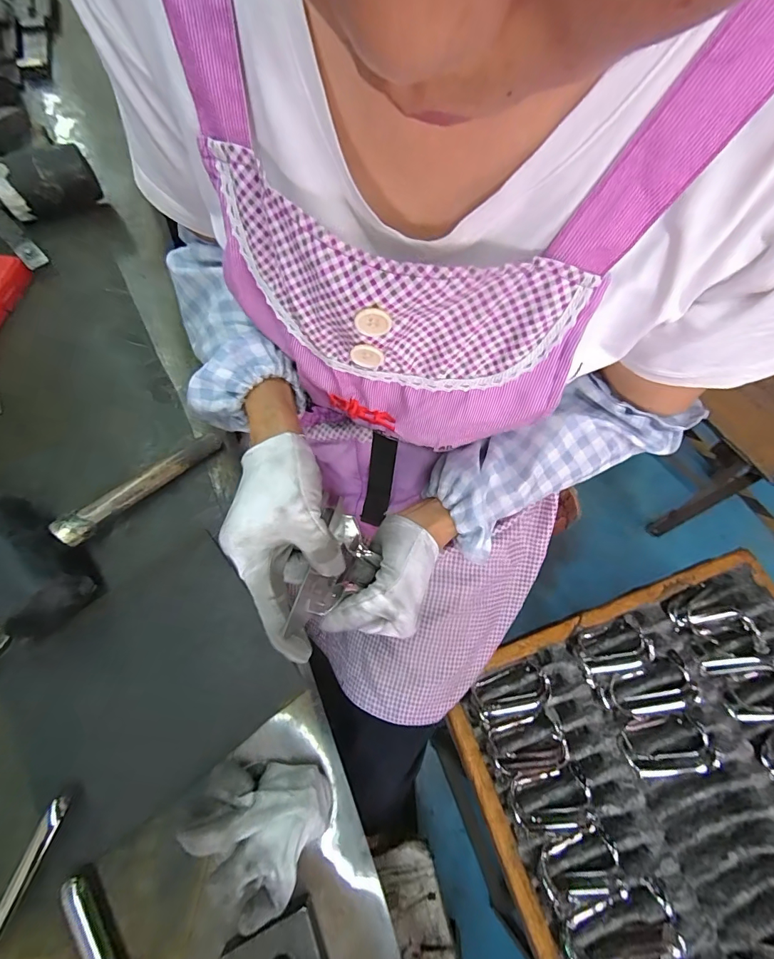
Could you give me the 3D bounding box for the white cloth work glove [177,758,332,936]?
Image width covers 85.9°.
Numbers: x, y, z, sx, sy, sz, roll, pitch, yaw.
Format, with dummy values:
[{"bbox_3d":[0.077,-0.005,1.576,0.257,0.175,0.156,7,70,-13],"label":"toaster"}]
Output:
[{"bbox_3d":[-0.095,0.247,0.293,0.103,0.066,0.074,2,65,0],"label":"white cloth work glove"}]

